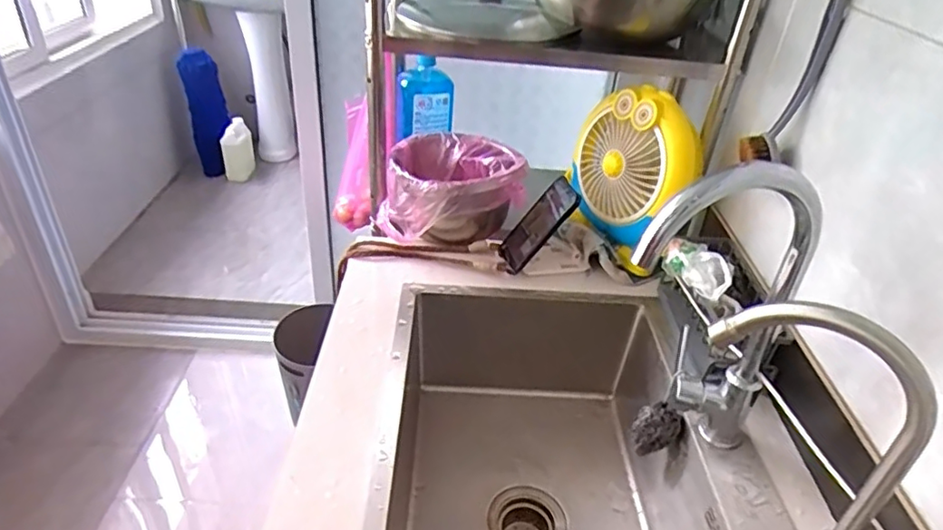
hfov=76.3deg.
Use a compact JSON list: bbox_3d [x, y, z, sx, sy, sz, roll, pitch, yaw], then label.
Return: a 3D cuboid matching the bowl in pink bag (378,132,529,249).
[{"bbox_3d":[-0.029,-0.133,1.061,0.225,0.142,0.228,3,34,-2],"label":"bowl in pink bag"}]

